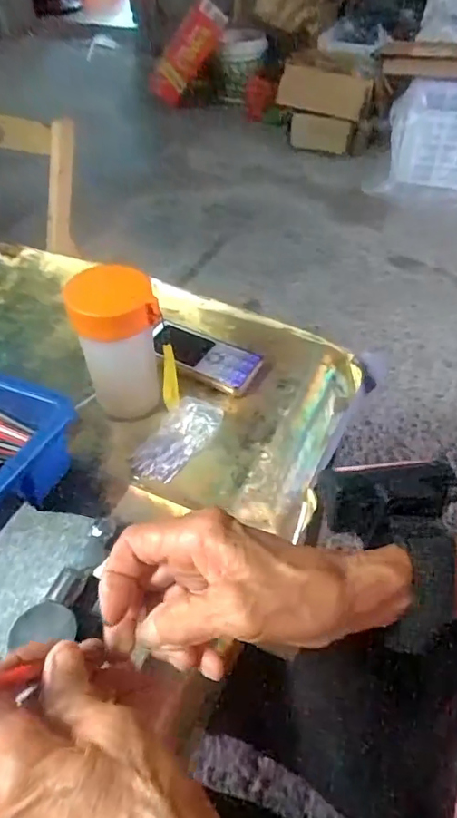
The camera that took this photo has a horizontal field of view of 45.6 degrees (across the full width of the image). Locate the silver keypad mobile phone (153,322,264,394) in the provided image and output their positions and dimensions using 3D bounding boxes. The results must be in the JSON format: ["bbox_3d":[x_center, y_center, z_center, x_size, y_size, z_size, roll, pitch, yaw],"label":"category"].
[{"bbox_3d":[-0.027,-0.054,0.554,0.113,0.007,0.054,20,53,12],"label":"silver keypad mobile phone"}]

